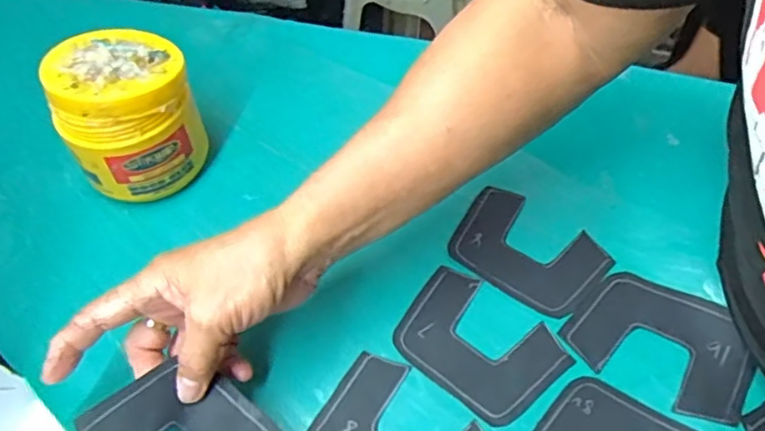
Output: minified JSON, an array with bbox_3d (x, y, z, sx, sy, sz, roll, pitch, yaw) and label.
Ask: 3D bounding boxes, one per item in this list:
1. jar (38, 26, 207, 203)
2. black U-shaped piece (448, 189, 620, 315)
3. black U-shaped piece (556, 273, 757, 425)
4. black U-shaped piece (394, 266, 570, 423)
[{"bbox_3d":[-0.186,-0.074,0.457,0.089,0.101,0.088,0,52,0],"label":"jar"},{"bbox_3d":[0.103,0.026,0.440,0.102,0.006,0.074,33,65,20],"label":"black U-shaped piece"},{"bbox_3d":[0.177,0.077,0.393,0.107,0.011,0.077,26,56,19],"label":"black U-shaped piece"},{"bbox_3d":[0.061,0.082,0.397,0.101,0.004,0.075,35,60,25],"label":"black U-shaped piece"}]

